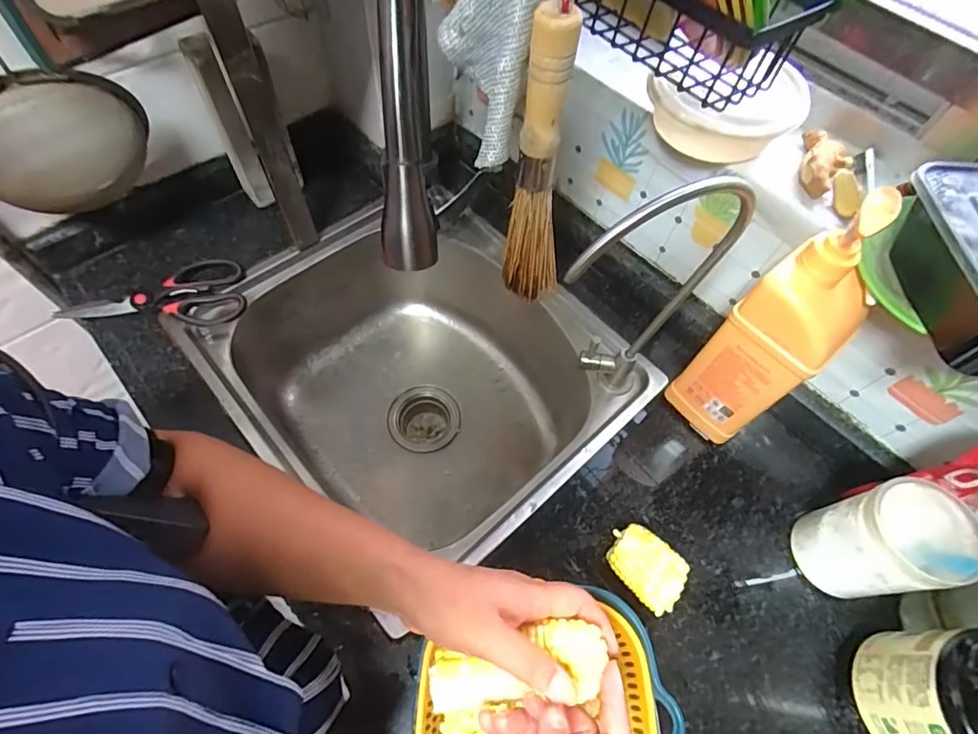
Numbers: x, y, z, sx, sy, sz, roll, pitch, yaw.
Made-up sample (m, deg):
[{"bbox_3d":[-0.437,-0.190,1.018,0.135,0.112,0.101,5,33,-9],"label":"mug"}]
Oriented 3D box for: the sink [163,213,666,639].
[{"bbox_3d":[-0.094,0.046,0.664,0.383,0.250,0.438,-36,70,-21],"label":"sink"}]

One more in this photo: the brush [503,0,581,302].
[{"bbox_3d":[0.044,-0.146,0.397,0.048,0.242,0.029,28,63,11],"label":"brush"}]

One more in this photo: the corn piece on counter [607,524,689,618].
[{"bbox_3d":[0.142,0.186,0.454,0.068,0.054,0.051,37,65,15],"label":"corn piece on counter"}]

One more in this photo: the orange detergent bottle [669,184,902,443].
[{"bbox_3d":[0.259,-0.022,0.448,0.064,0.290,0.079,-34,67,-22],"label":"orange detergent bottle"}]

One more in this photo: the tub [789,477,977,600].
[{"bbox_3d":[0.352,0.160,0.444,0.085,0.126,0.081,2,59,-3],"label":"tub"}]

